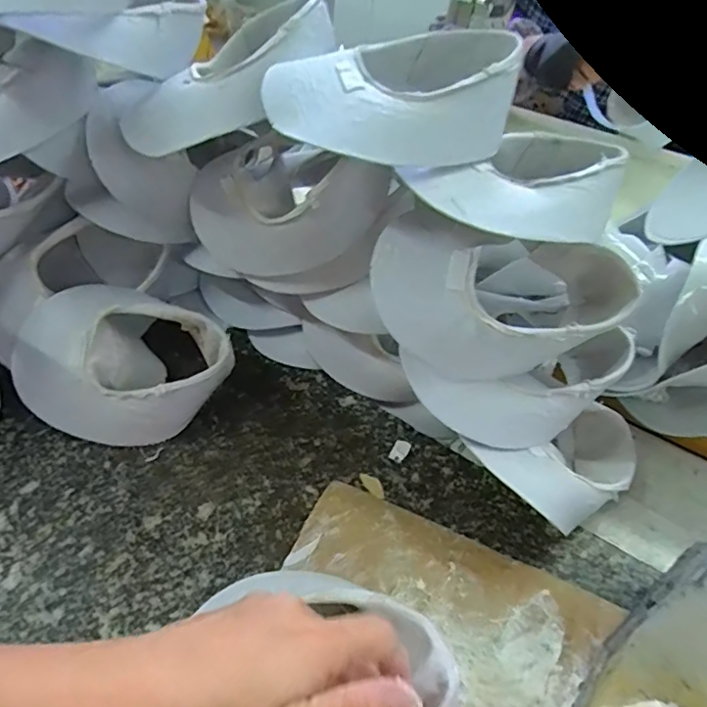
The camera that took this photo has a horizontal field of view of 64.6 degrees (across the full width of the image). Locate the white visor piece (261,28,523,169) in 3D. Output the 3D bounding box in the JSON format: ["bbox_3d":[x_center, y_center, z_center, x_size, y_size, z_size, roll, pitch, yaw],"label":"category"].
[{"bbox_3d":[0.031,-0.156,0.345,0.166,0.047,0.097,-19,51,-21],"label":"white visor piece"}]

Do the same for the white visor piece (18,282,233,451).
[{"bbox_3d":[-0.181,0.010,0.434,0.157,0.071,0.111,24,50,20],"label":"white visor piece"}]

